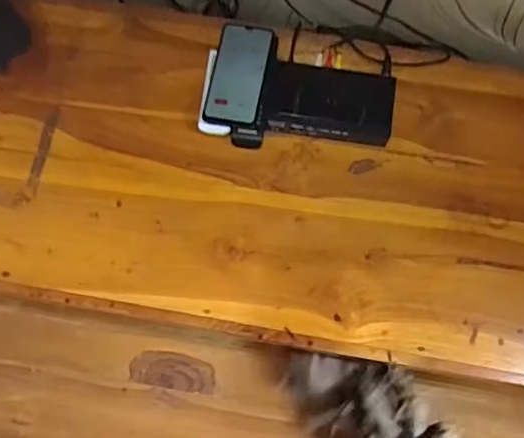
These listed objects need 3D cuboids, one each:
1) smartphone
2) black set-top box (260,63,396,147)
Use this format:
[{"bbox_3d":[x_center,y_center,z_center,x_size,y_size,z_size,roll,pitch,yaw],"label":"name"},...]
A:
[{"bbox_3d":[-0.030,-0.204,0.794,0.077,0.011,0.150,8,78,5],"label":"smartphone"},{"bbox_3d":[0.093,-0.159,0.789,0.174,0.037,0.091,6,70,1],"label":"black set-top box"}]

